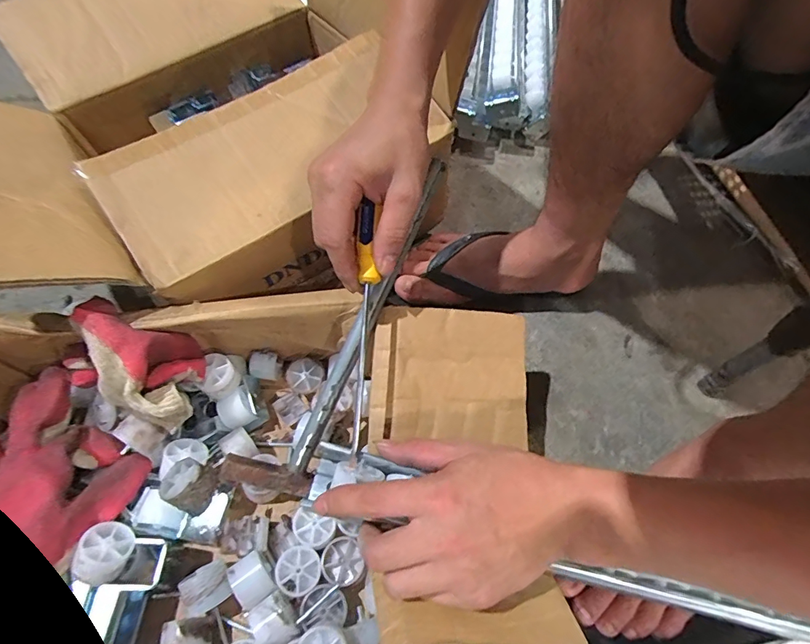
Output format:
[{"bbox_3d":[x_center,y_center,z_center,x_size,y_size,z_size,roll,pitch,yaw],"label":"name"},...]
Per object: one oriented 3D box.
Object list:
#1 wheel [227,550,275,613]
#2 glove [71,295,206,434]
[{"bbox_3d":[-0.120,0.204,0.346,0.027,0.029,0.033,-29,64,-18],"label":"wheel"},{"bbox_3d":[-0.208,0.031,0.354,0.069,0.078,0.097,-36,66,-21],"label":"glove"}]

